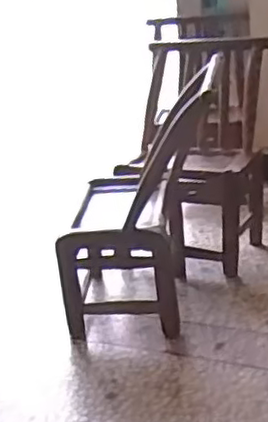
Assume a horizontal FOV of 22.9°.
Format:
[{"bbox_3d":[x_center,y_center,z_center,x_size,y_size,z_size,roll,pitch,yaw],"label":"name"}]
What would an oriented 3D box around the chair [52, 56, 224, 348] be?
[{"bbox_3d":[0.020,-0.040,1.739,0.384,0.635,0.440,-1,22,9],"label":"chair"}]

